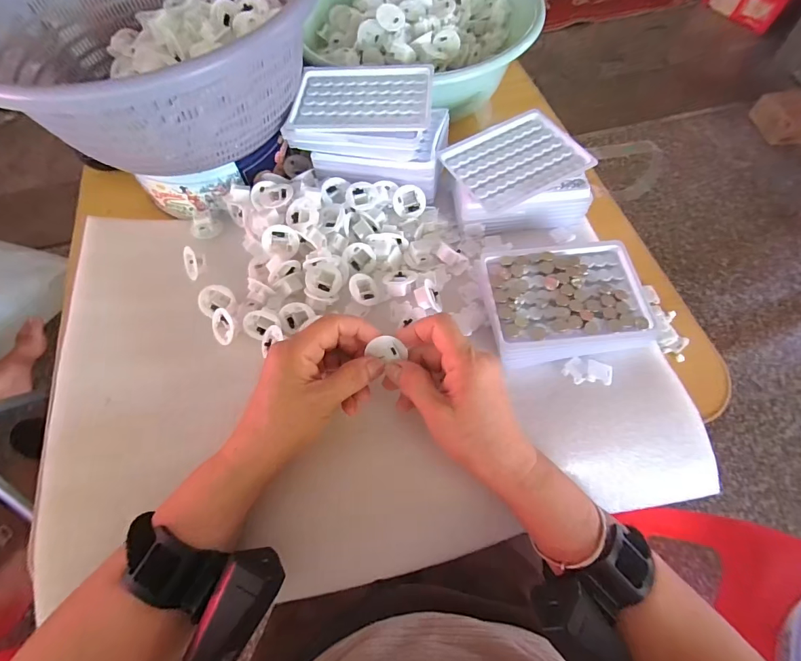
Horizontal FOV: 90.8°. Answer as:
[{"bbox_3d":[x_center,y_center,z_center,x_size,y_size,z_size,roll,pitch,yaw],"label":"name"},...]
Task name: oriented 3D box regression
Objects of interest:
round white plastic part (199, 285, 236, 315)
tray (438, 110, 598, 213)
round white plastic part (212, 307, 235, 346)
[{"bbox_3d":[-0.171,-0.028,0.370,0.030,0.015,0.026,-10,65,-3],"label":"round white plastic part"},{"bbox_3d":[0.115,-0.174,0.397,0.128,0.005,0.096,-29,67,-11],"label":"tray"},{"bbox_3d":[-0.161,-0.003,0.359,0.030,0.004,0.030,-46,75,28],"label":"round white plastic part"}]

